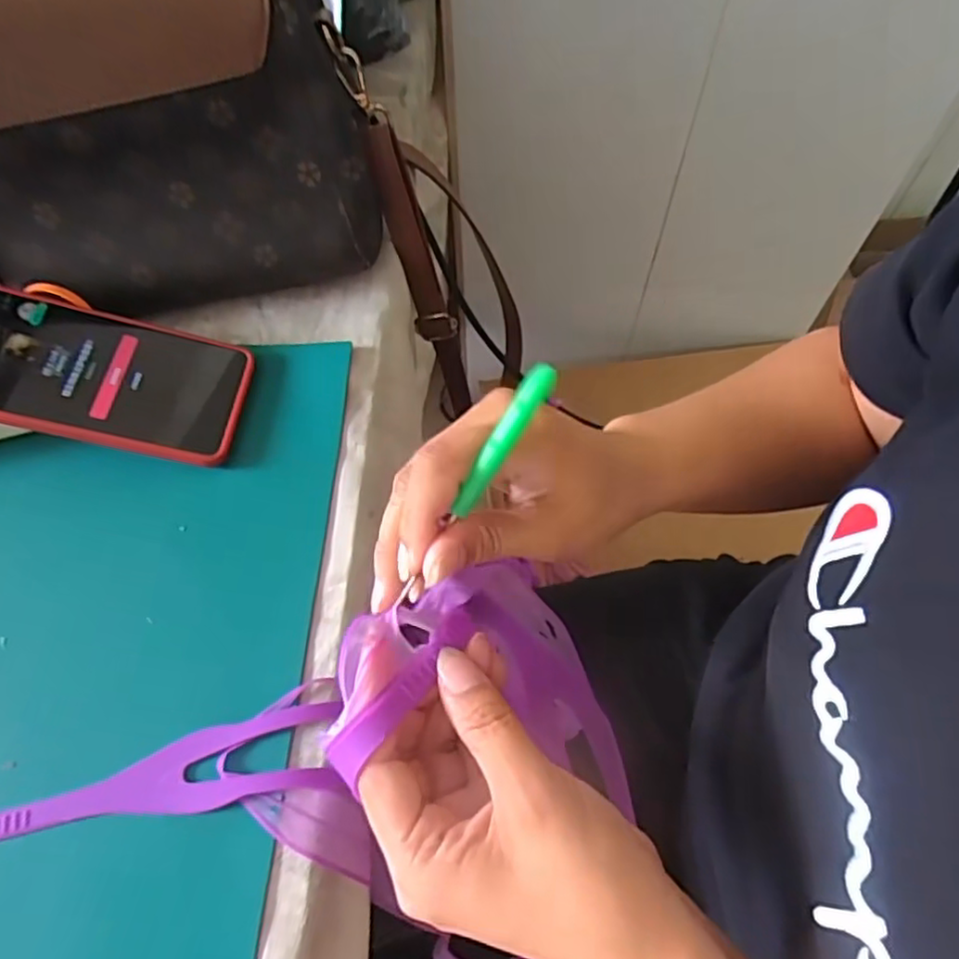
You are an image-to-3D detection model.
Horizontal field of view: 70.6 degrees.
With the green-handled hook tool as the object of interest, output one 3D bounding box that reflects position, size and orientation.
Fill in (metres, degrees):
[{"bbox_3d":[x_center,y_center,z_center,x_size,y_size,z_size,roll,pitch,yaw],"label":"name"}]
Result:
[{"bbox_3d":[-0.005,0.007,0.244,0.010,0.005,0.111,38,108,19],"label":"green-handled hook tool"}]

